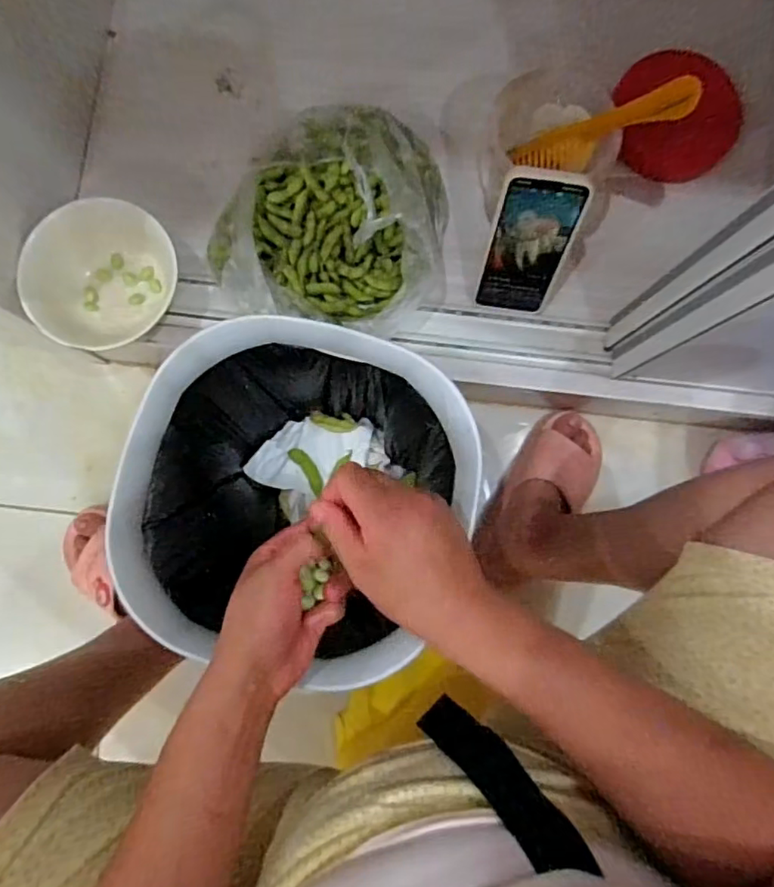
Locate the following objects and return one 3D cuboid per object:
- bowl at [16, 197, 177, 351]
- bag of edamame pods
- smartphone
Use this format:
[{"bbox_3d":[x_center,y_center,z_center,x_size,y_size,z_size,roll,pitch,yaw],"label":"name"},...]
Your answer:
[{"bbox_3d":[-0.292,-0.171,0.597,0.154,0.069,0.133,-33,86,-4],"label":"bowl"},{"bbox_3d":[-0.056,-0.237,0.594,0.241,0.100,0.240,5,84,0],"label":"bag of edamame pods"},{"bbox_3d":[0.140,-0.193,0.566,0.078,0.164,0.011,6,58,0],"label":"smartphone"}]

